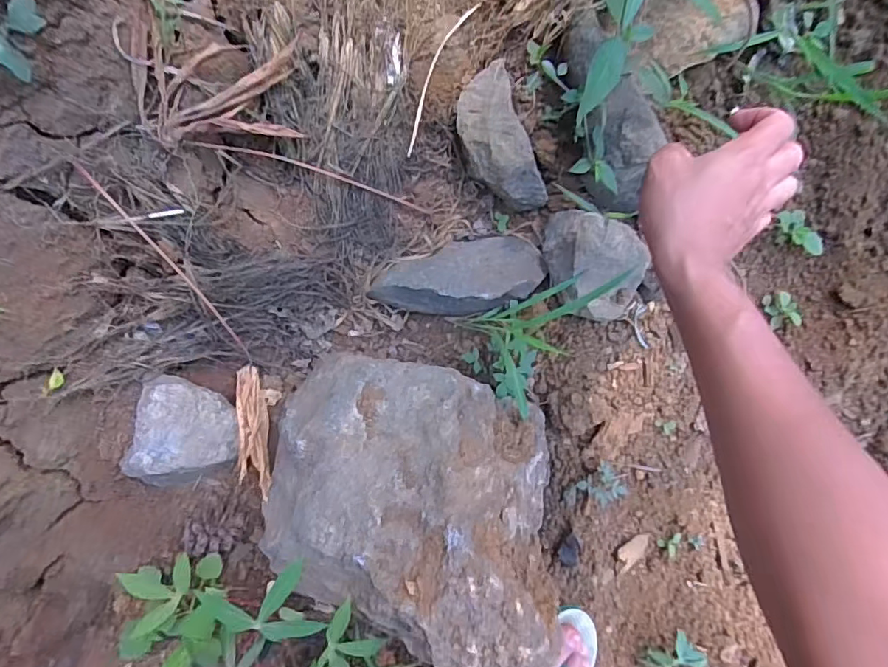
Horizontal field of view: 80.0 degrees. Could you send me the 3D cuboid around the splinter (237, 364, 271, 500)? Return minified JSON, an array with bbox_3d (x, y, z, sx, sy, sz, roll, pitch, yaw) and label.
[{"bbox_3d":[-0.185,0.092,0.511,0.011,0.030,0.127,-34,57,33],"label":"splinter"}]

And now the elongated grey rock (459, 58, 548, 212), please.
[{"bbox_3d":[0.053,-0.195,0.526,0.069,0.059,0.148,-15,98,-1],"label":"elongated grey rock"}]

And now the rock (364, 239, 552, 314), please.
[{"bbox_3d":[0.018,-0.056,0.541,0.183,0.068,0.076,-8,98,-2],"label":"rock"}]

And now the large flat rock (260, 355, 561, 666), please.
[{"bbox_3d":[-0.019,0.144,0.463,0.255,0.164,0.220,12,97,-5],"label":"large flat rock"}]

